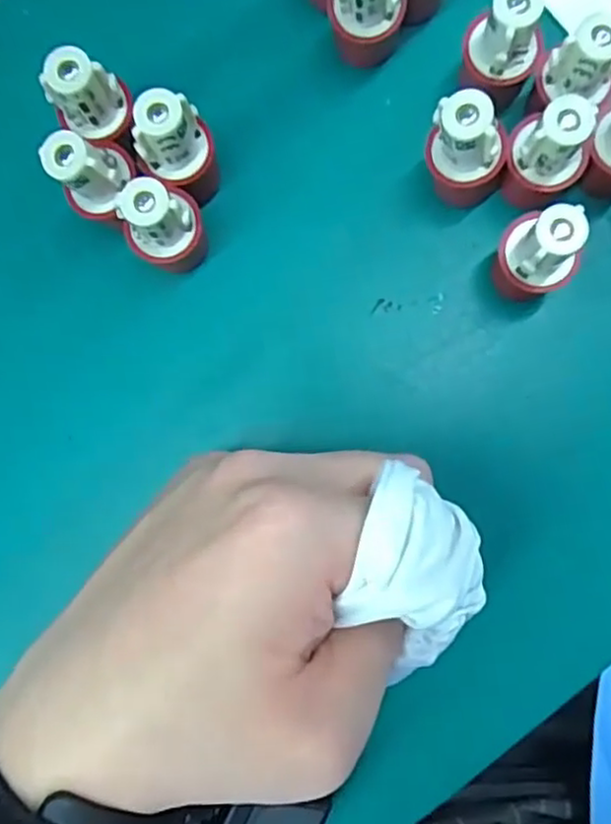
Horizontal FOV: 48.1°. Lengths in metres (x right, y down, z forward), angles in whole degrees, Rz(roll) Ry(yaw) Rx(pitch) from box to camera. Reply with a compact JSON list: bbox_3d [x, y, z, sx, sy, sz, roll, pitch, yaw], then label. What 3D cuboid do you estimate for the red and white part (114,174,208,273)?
[{"bbox_3d":[-0.042,-0.055,0.210,0.022,0.041,0.018,-35,84,1],"label":"red and white part"}]

